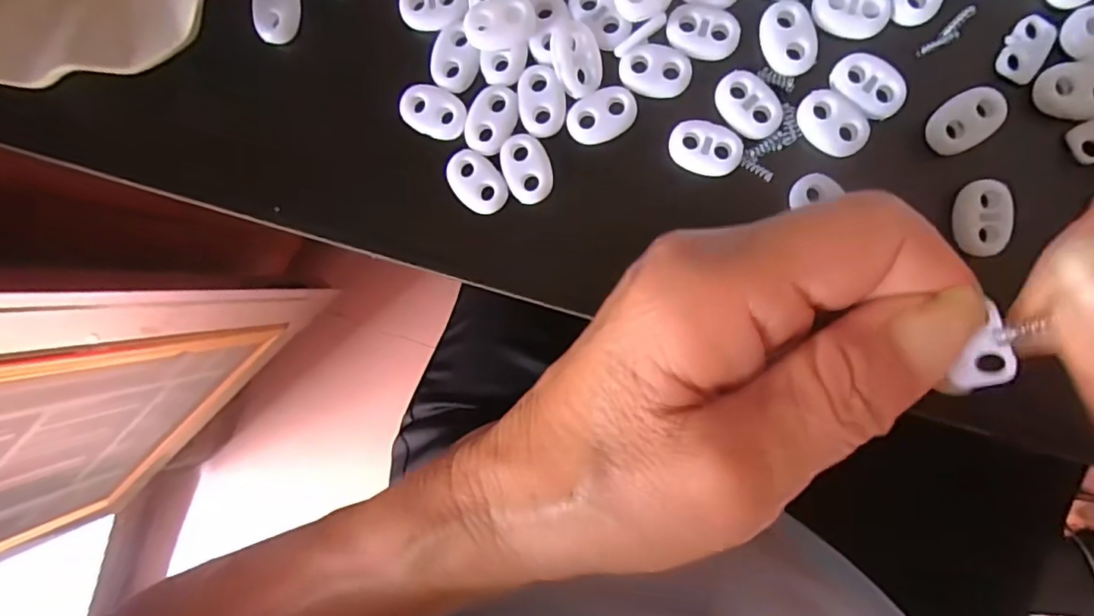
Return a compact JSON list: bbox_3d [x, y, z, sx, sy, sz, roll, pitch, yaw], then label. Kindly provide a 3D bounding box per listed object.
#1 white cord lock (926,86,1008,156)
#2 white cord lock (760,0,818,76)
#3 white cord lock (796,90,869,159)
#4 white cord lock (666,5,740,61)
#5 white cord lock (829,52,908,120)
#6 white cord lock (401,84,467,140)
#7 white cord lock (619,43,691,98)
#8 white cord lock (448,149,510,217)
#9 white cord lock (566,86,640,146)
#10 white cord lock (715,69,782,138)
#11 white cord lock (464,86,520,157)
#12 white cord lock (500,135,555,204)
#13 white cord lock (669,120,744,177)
[{"bbox_3d":[0.126,-0.056,0.177,0.023,0.004,0.015,-36,89,6],"label":"white cord lock"},{"bbox_3d":[0.075,-0.084,0.181,0.015,0.004,0.022,-16,91,6],"label":"white cord lock"},{"bbox_3d":[0.088,-0.057,0.181,0.022,0.004,0.015,38,96,3],"label":"white cord lock"},{"bbox_3d":[0.049,-0.087,0.184,0.023,0.004,0.015,9,93,5],"label":"white cord lock"},{"bbox_3d":[0.098,-0.068,0.180,0.022,0.004,0.016,40,96,3],"label":"white cord lock"},{"bbox_3d":[-0.037,-0.065,0.195,0.021,0.005,0.015,21,94,5],"label":"white cord lock"},{"bbox_3d":[0.034,-0.076,0.187,0.022,0.004,0.016,11,93,5],"label":"white cord lock"},{"bbox_3d":[-0.023,-0.041,0.192,0.015,0.004,0.022,-41,88,6],"label":"white cord lock"},{"bbox_3d":[0.018,-0.062,0.189,0.023,0.004,0.015,-27,90,6],"label":"white cord lock"},{"bbox_3d":[0.063,-0.064,0.183,0.016,0.004,0.022,-35,89,6],"label":"white cord lock"},{"bbox_3d":[-0.018,-0.062,0.192,0.015,0.004,0.022,24,95,4],"label":"white cord lock"},{"bbox_3d":[-0.007,-0.045,0.190,0.015,0.004,0.022,-18,91,6],"label":"white cord lock"},{"bbox_3d":[0.050,-0.050,0.184,0.023,0.004,0.016,10,93,5],"label":"white cord lock"}]

